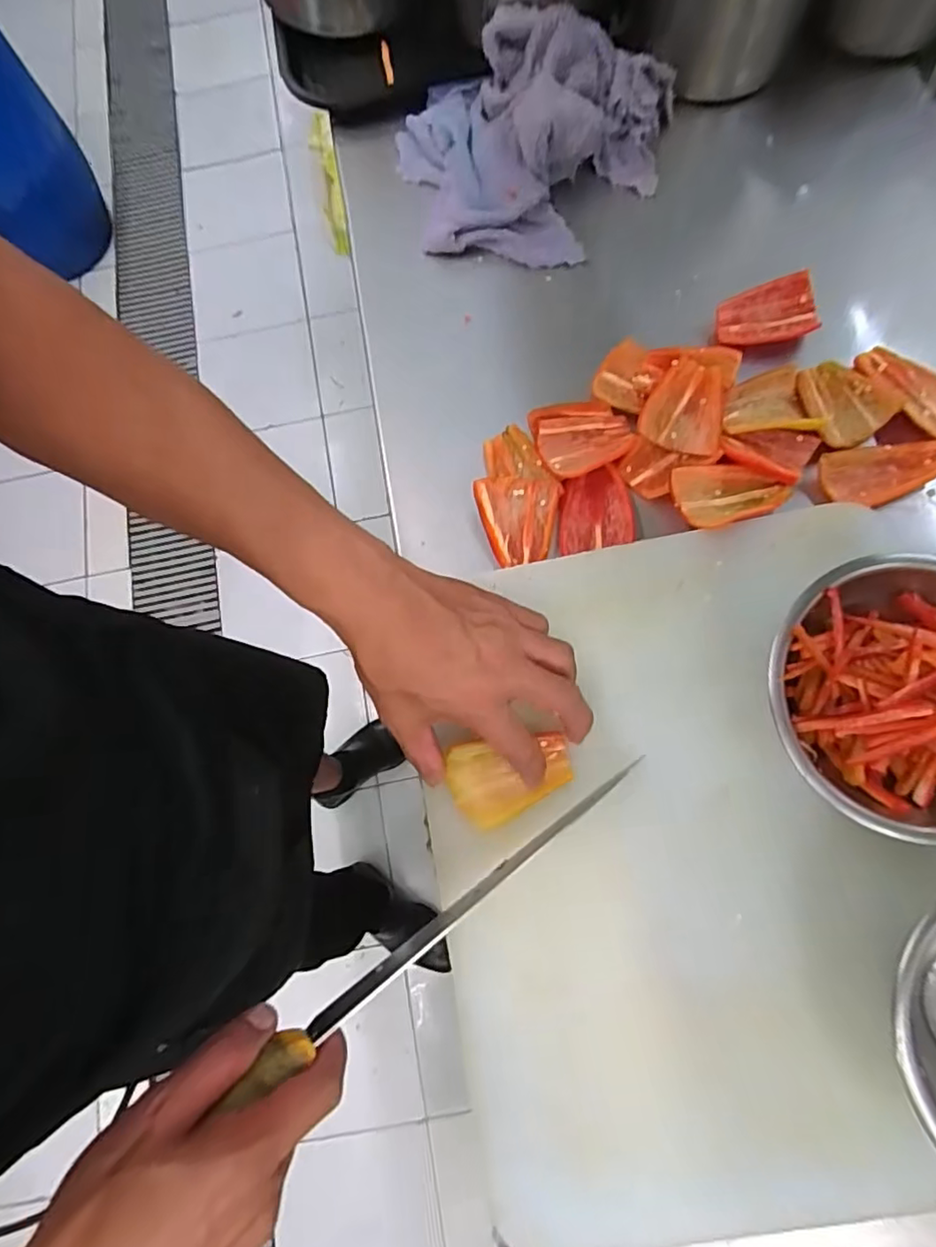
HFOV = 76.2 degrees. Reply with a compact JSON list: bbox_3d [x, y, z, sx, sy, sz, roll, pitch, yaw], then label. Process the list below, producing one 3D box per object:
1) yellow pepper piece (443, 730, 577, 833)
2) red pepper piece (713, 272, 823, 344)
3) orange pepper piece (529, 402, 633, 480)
[{"bbox_3d":[0.025,0.091,0.374,0.075,0.018,0.057,-30,90,-3],"label":"yellow pepper piece"},{"bbox_3d":[0.232,-0.242,0.465,0.071,0.018,0.049,-11,75,2],"label":"red pepper piece"},{"bbox_3d":[0.086,-0.140,0.445,0.067,0.014,0.059,-16,75,0],"label":"orange pepper piece"}]

